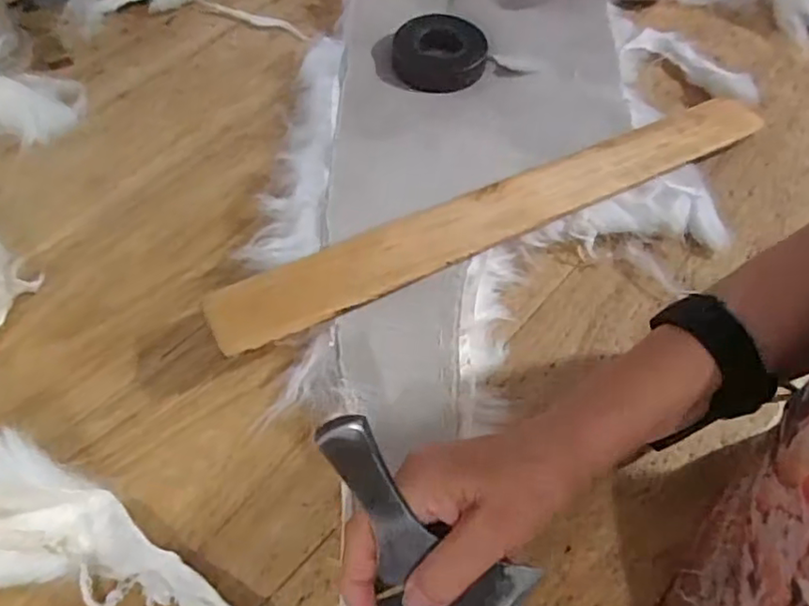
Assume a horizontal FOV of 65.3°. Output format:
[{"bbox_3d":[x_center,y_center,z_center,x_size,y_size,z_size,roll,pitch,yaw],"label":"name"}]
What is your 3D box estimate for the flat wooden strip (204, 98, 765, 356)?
[{"bbox_3d":[0.089,-0.078,0.484,0.485,0.009,0.063,-26,61,-22],"label":"flat wooden strip"}]

